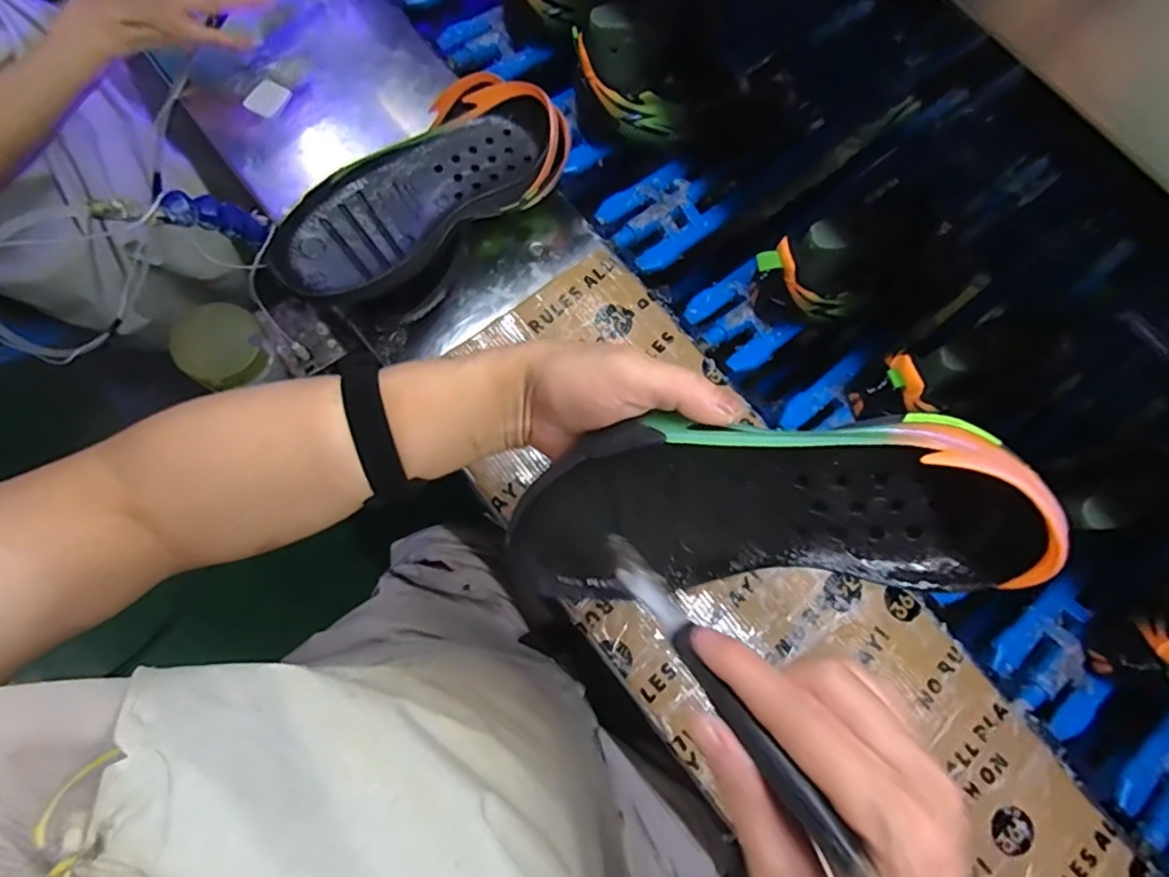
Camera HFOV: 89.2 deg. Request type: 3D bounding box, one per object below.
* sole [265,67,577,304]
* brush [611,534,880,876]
[{"bbox_3d":[-0.128,-0.194,0.473,0.106,0.043,0.251,44,79,9],"label":"sole"},{"bbox_3d":[0.063,0.113,0.214,0.015,0.011,0.216,-30,43,-9],"label":"brush"}]

